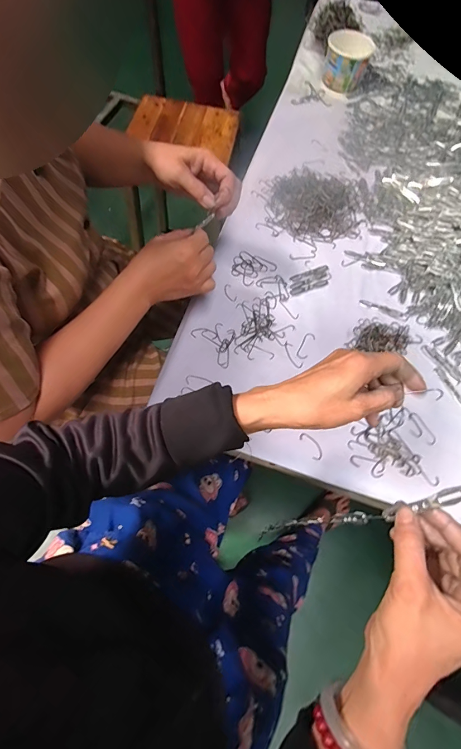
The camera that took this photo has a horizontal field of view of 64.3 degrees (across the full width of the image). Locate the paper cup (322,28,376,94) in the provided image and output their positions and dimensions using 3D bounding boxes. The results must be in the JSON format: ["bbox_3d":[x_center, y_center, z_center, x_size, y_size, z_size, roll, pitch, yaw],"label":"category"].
[{"bbox_3d":[0.239,-0.645,0.756,0.091,0.090,0.072,21,68,6],"label":"paper cup"}]

